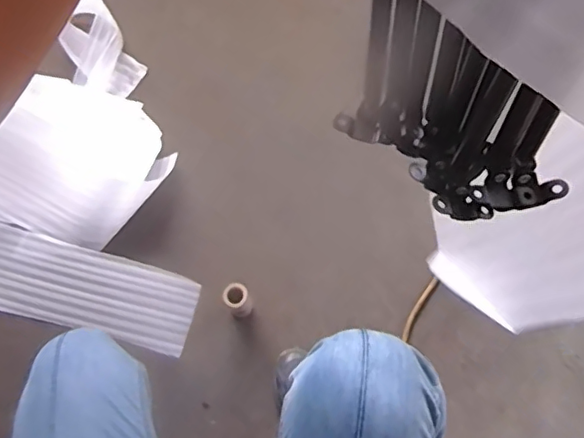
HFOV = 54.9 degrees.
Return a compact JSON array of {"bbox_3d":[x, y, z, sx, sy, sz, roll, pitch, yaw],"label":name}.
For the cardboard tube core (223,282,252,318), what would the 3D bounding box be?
[{"bbox_3d":[-0.081,0.125,0.855,0.031,0.107,0.040,18,72,5],"label":"cardboard tube core"}]

